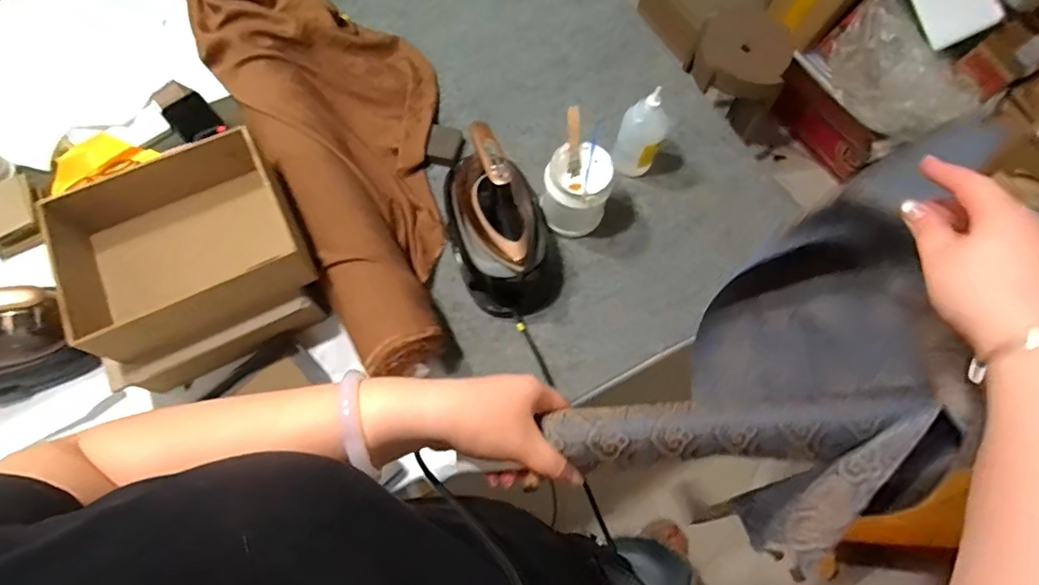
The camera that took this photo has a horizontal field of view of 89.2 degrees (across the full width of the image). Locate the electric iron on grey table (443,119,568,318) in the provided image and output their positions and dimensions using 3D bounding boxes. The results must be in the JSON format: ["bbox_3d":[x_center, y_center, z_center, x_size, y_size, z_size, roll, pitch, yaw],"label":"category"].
[{"bbox_3d":[-0.033,-0.127,0.858,0.174,0.189,0.295,-21,72,-10],"label":"electric iron on grey table"}]

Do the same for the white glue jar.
[{"bbox_3d":[0.095,-0.170,0.909,0.105,0.141,0.101,1,70,-2],"label":"white glue jar"}]

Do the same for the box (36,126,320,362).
[{"bbox_3d":[-0.476,-0.058,0.758,0.297,0.112,0.245,-27,74,-12],"label":"box"}]

